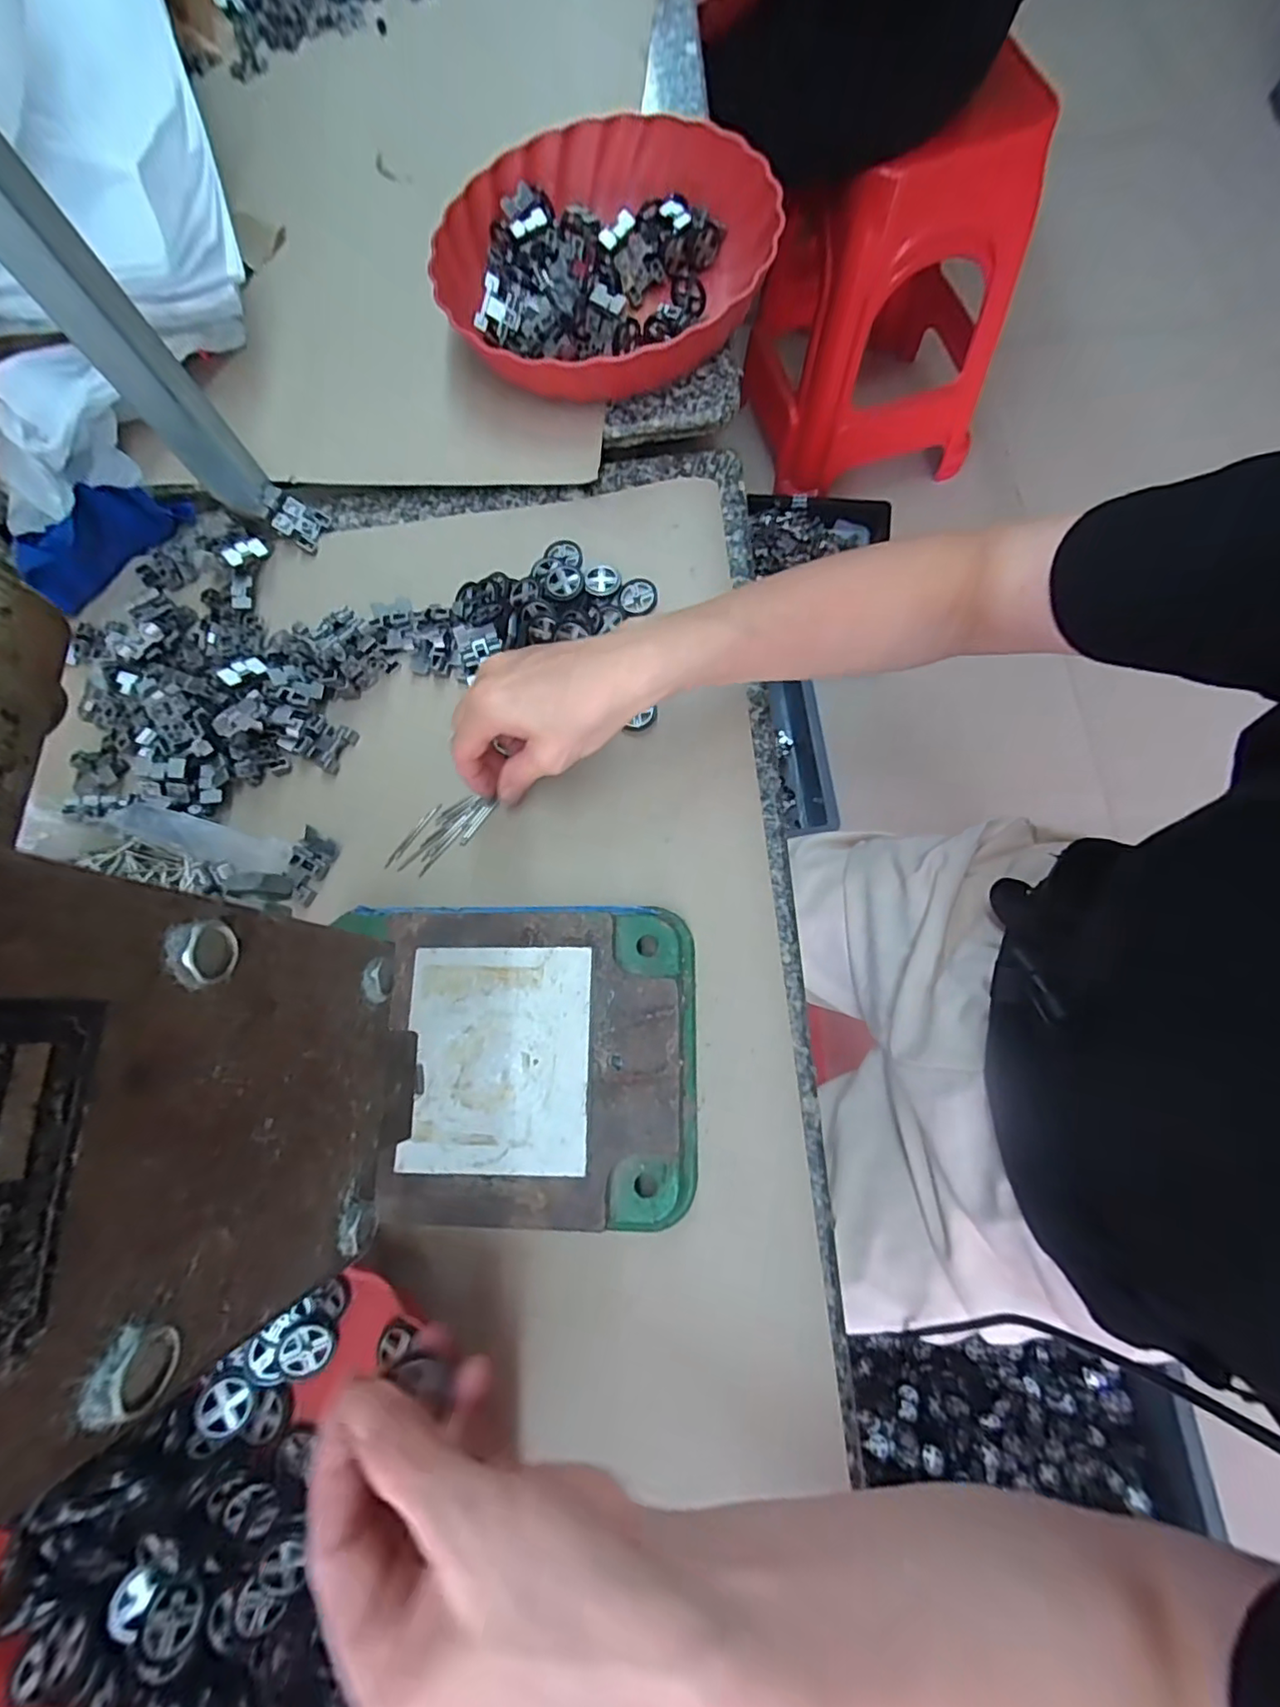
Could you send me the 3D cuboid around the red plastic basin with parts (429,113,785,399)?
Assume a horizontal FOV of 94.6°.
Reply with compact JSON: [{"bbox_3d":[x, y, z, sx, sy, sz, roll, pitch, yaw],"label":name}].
[{"bbox_3d":[-0.027,-0.429,0.443,0.231,0.077,0.238,-1,75,4],"label":"red plastic basin with parts"}]

